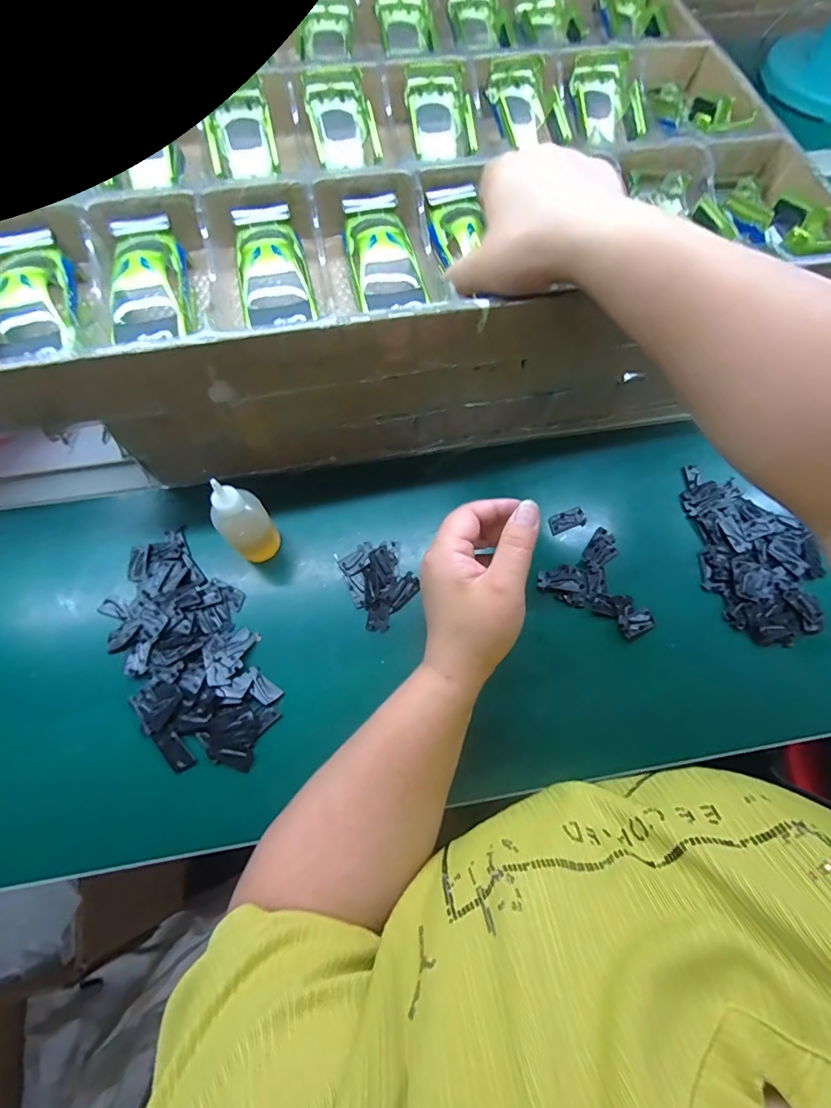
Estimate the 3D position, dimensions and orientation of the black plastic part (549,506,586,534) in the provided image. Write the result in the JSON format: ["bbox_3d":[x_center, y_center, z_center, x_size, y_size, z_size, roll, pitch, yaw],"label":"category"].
[{"bbox_3d":[0.140,-0.031,0.430,0.033,0.008,0.017,-16,70,-7],"label":"black plastic part"}]

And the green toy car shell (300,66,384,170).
[{"bbox_3d":[-0.064,-0.372,0.404,0.055,0.043,0.086,-13,69,-6],"label":"green toy car shell"}]

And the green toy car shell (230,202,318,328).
[{"bbox_3d":[-0.105,-0.210,0.341,0.049,0.025,0.108,-12,69,-6],"label":"green toy car shell"}]

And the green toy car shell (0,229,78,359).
[{"bbox_3d":[-0.269,-0.176,0.326,0.051,0.031,0.111,-17,70,-8],"label":"green toy car shell"}]

